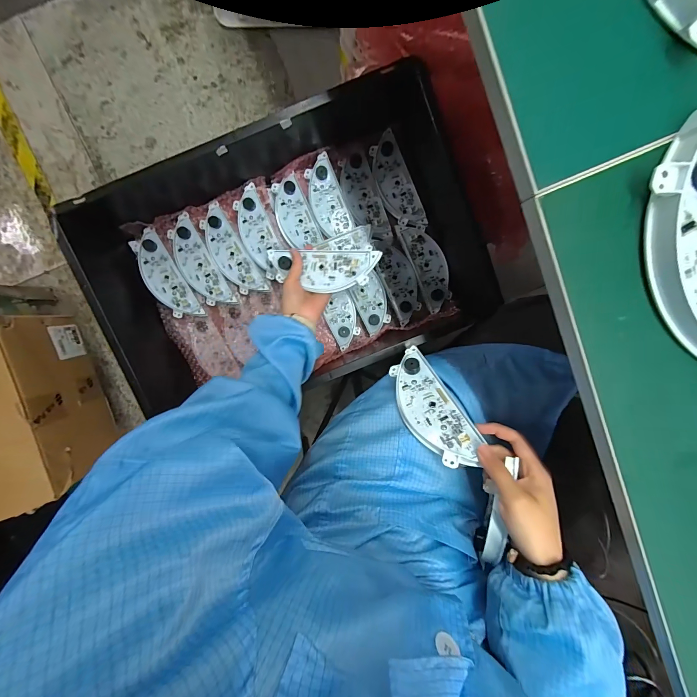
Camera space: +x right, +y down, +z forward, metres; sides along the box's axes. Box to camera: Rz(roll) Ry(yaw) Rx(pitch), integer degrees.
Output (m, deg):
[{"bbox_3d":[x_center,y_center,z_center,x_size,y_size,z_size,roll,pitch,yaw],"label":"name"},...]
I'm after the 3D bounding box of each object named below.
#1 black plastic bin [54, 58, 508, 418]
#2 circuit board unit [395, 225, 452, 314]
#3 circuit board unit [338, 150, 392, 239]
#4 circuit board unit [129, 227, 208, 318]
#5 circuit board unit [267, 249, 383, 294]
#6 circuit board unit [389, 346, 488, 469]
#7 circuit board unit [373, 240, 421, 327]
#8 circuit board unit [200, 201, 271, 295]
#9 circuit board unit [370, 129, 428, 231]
[{"bbox_3d":[-0.128,-0.159,0.550,0.622,0.135,0.414,-17,98,0],"label":"black plastic bin"},{"bbox_3d":[0.155,-0.160,0.604,0.063,0.013,0.172,-24,98,1],"label":"circuit board unit"},{"bbox_3d":[0.027,-0.281,0.591,0.063,0.011,0.159,-19,98,1],"label":"circuit board unit"},{"bbox_3d":[-0.346,-0.130,0.590,0.061,0.011,0.174,-28,98,2],"label":"circuit board unit"},{"bbox_3d":[-0.044,-0.126,0.506,0.179,0.025,0.064,5,98,12],"label":"circuit board unit"},{"bbox_3d":[0.101,0.070,0.401,0.070,0.166,0.023,-26,141,2],"label":"circuit board unit"},{"bbox_3d":[0.099,-0.134,0.614,0.062,0.010,0.163,-25,98,1],"label":"circuit board unit"},{"bbox_3d":[-0.221,-0.177,0.593,0.061,0.011,0.175,-32,98,2],"label":"circuit board unit"},{"bbox_3d":[0.087,-0.304,0.591,0.063,0.011,0.179,-24,98,1],"label":"circuit board unit"}]

